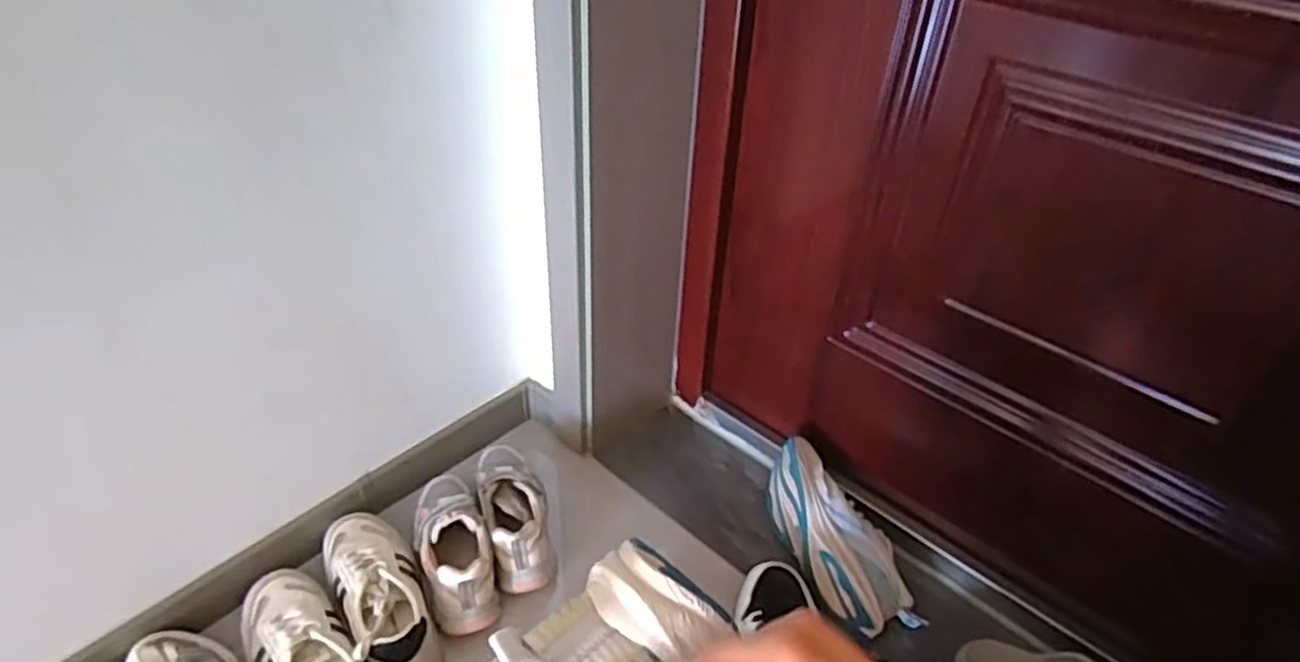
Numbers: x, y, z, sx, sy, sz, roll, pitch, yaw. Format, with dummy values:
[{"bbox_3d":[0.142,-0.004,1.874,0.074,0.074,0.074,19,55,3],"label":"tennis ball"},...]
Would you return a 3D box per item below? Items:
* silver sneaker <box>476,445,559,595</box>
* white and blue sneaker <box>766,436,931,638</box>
[{"bbox_3d":[-0.177,0.223,0.962,0.079,0.081,0.226,-11,40,-17],"label":"silver sneaker"},{"bbox_3d":[0.235,0.259,0.950,0.106,0.094,0.261,-11,40,-17],"label":"white and blue sneaker"}]

